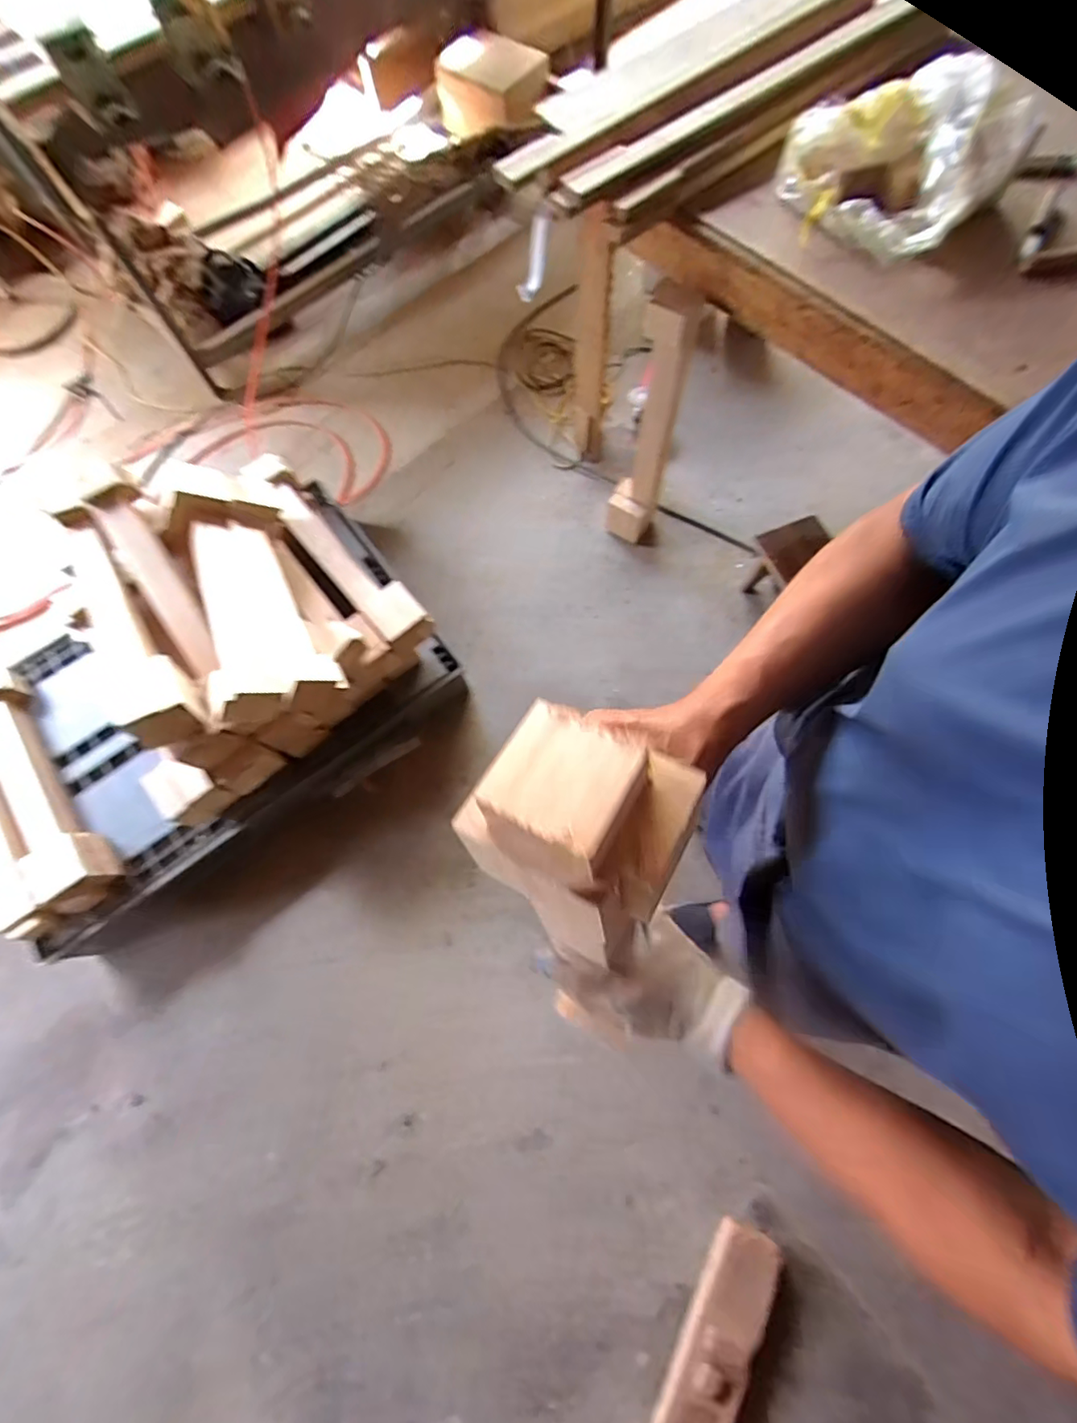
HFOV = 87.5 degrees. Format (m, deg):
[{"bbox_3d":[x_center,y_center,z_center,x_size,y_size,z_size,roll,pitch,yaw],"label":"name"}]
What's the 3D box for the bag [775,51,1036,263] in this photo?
[{"bbox_3d":[0.612,-0.936,0.949,0.350,0.115,0.300,-20,70,-3],"label":"bag"}]

